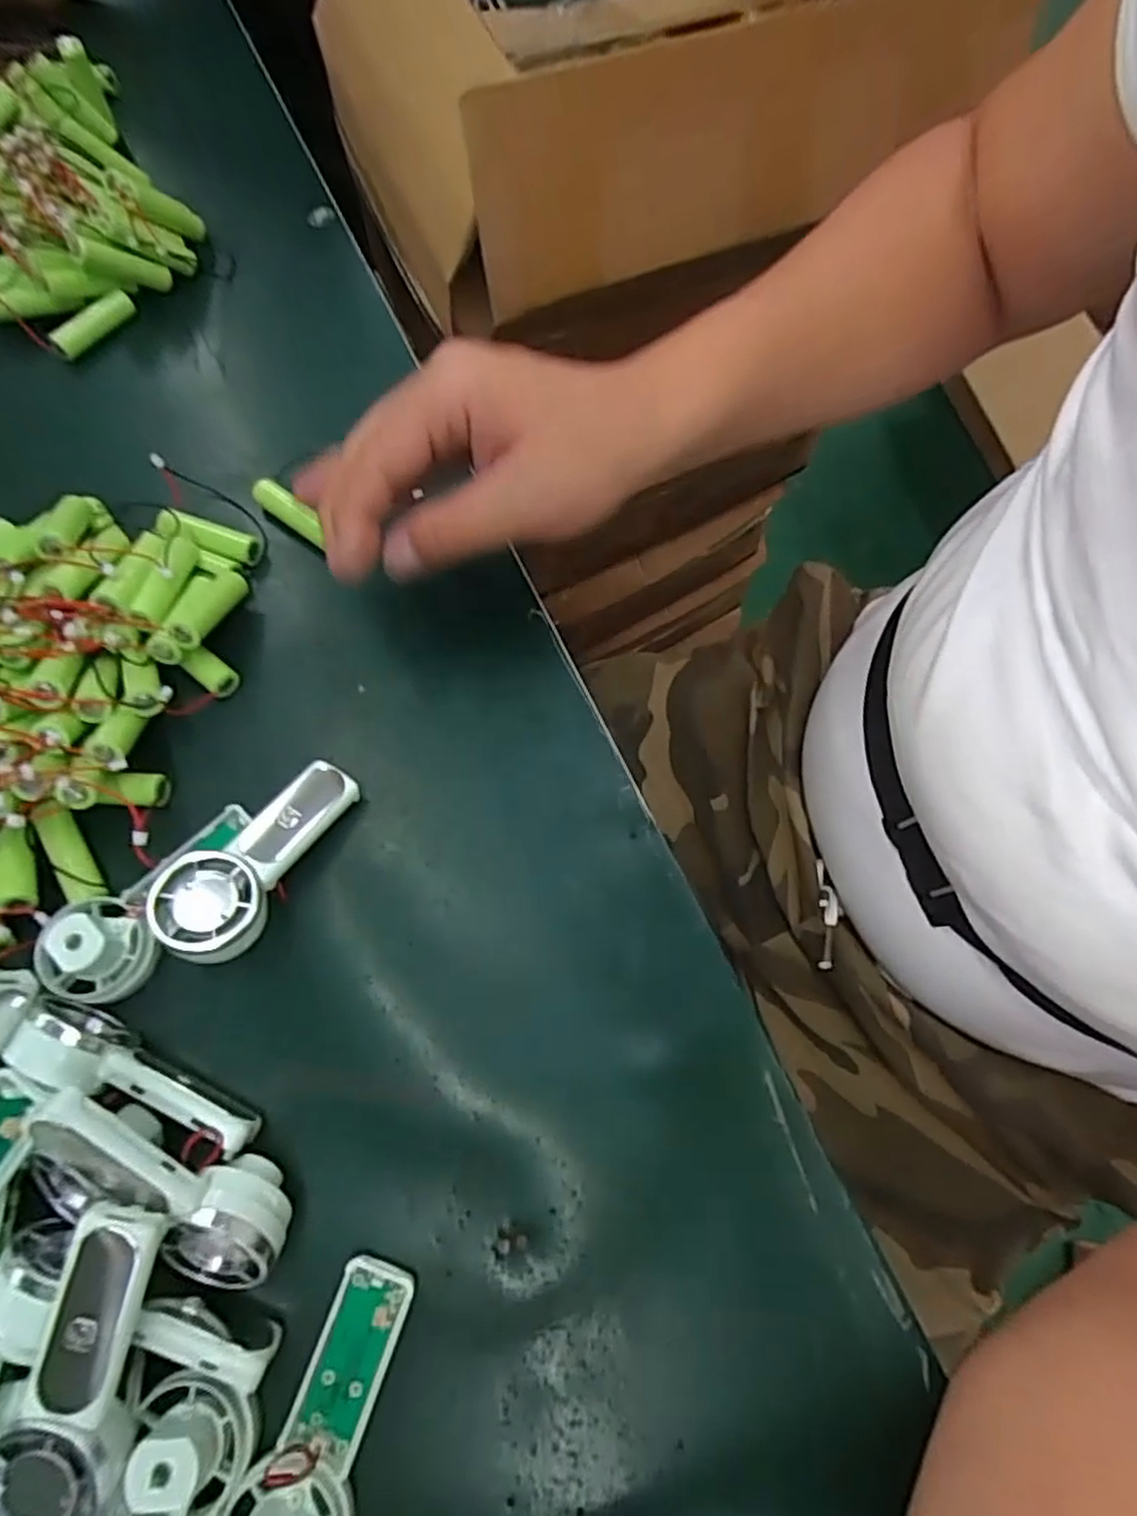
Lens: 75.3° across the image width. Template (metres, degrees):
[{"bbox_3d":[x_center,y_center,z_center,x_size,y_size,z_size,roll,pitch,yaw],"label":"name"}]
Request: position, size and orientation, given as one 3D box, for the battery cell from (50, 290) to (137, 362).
[{"bbox_3d":[-0.271,-0.247,0.420,0.015,0.016,0.051,32,70,10],"label":"battery cell"}]

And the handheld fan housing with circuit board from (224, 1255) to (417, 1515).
[{"bbox_3d":[-0.076,0.215,0.235,0.036,0.027,0.089,23,69,6],"label":"handheld fan housing with circuit board"}]

